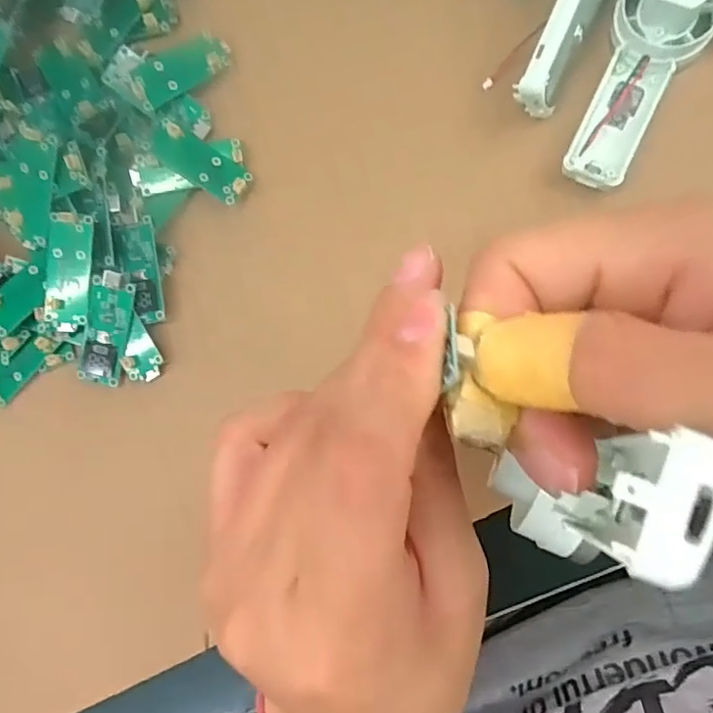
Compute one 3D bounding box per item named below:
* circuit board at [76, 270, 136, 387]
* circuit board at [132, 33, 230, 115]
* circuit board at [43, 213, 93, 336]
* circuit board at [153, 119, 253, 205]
[{"bbox_3d":[-0.111,-0.012,0.257,0.018,0.006,0.049,16,101,7],"label":"circuit board"},{"bbox_3d":[-0.081,-0.132,0.265,0.049,0.007,0.018,-41,82,-16],"label":"circuit board"},{"bbox_3d":[-0.127,-0.037,0.253,0.020,0.004,0.050,6,95,3],"label":"circuit board"},{"bbox_3d":[-0.071,-0.088,0.260,0.046,0.004,0.018,34,79,-3],"label":"circuit board"}]

